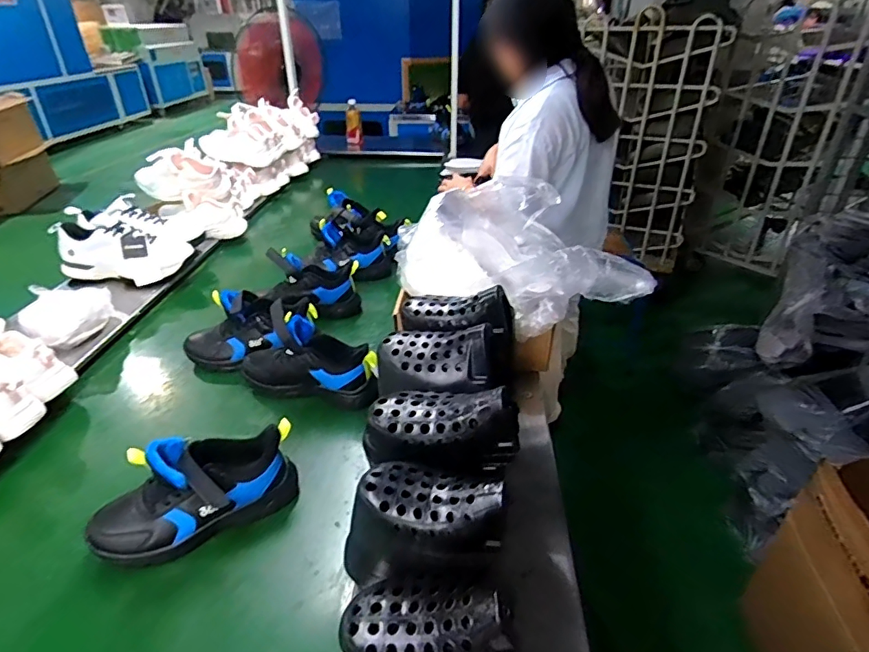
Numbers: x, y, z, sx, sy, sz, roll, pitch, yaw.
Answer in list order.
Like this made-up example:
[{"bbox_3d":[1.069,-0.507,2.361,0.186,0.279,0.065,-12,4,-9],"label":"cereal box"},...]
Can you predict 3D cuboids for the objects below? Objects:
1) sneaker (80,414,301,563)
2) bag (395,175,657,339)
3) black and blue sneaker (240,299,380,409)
[{"bbox_3d":[-0.289,0.197,0.605,0.227,0.132,0.089,-10,33,-15],"label":"sneaker"},{"bbox_3d":[0.123,-0.137,0.903,0.352,0.132,0.387,-9,32,-13],"label":"bag"},{"bbox_3d":[-0.212,0.056,0.835,0.246,0.141,0.082,11,33,17],"label":"black and blue sneaker"}]

